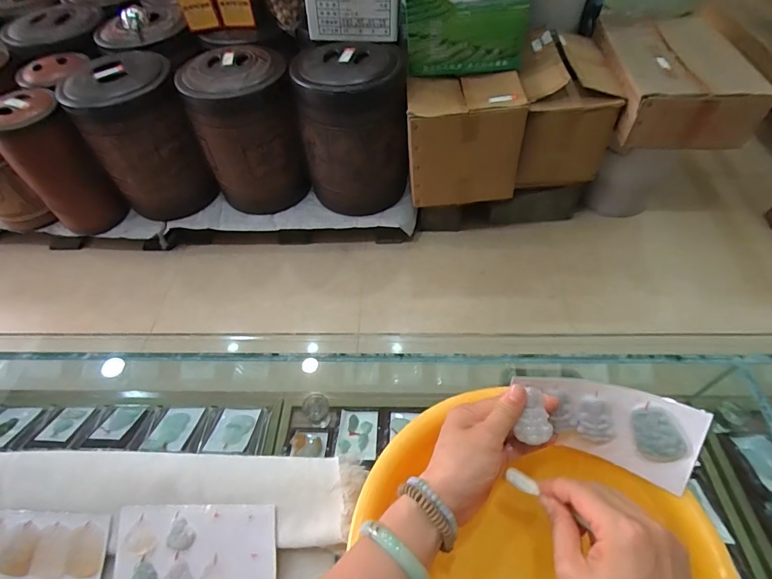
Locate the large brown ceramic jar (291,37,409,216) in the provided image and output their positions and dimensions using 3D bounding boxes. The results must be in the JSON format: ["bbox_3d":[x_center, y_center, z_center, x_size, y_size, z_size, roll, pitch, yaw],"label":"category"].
[{"bbox_3d":[-0.119,-0.593,1.631,0.385,0.525,0.305,-6,54,-2],"label":"large brown ceramic jar"}]

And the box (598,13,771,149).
[{"bbox_3d":[0.983,-0.748,1.515,0.390,0.198,0.593,2,54,4],"label":"box"}]

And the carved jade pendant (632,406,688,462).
[{"bbox_3d":[0.228,0.121,0.358,0.004,0.035,0.046,-12,86,-52],"label":"carved jade pendant"}]

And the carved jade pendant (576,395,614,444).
[{"bbox_3d":[0.187,0.117,0.380,0.029,0.047,0.006,3,16,22],"label":"carved jade pendant"}]

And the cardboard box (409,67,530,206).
[{"bbox_3d":[0.273,-0.555,1.575,0.384,0.374,0.278,-5,54,-1],"label":"cardboard box"}]

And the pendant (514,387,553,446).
[{"bbox_3d":[0.131,0.110,0.371,0.026,0.008,0.045,17,79,8],"label":"pendant"}]

